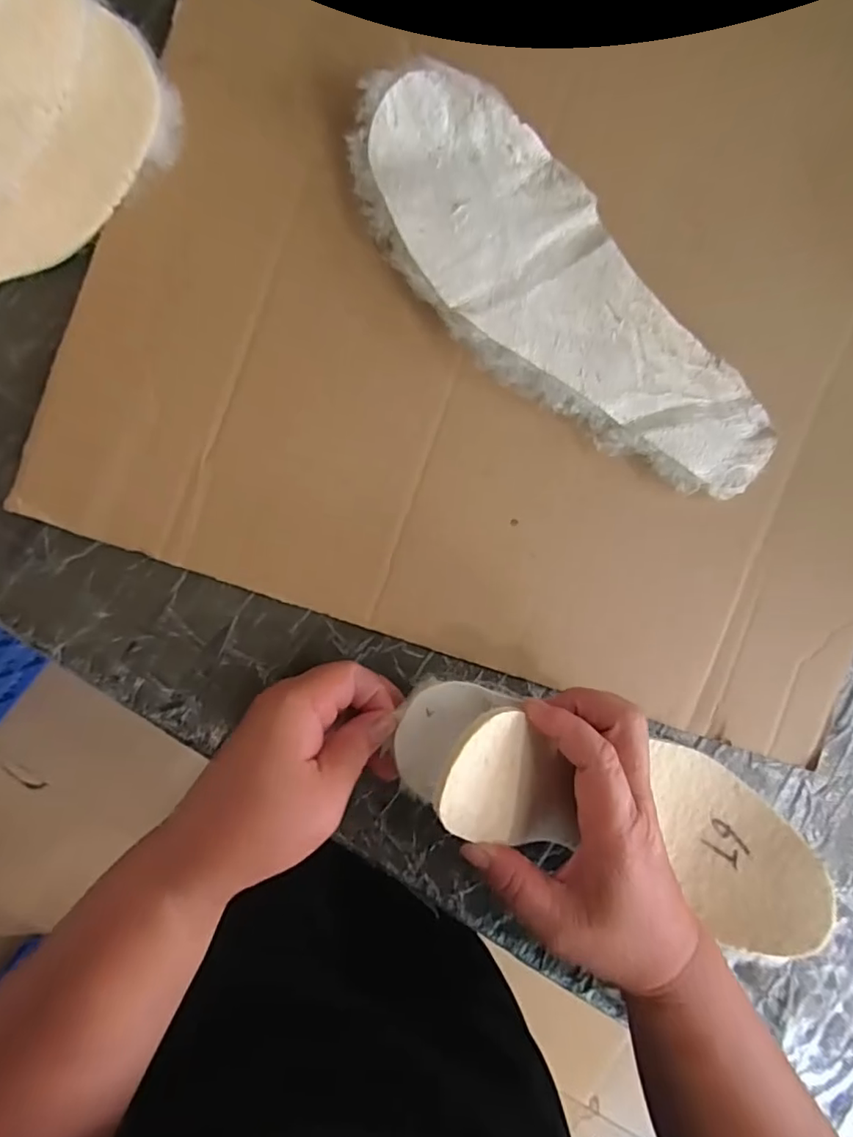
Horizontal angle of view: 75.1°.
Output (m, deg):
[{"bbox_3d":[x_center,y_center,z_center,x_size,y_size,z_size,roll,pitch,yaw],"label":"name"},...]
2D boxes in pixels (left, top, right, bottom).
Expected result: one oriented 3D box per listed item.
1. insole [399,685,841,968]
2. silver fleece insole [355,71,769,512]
[{"bbox_3d":[0.109,0.138,0.301,0.264,0.049,0.086,24,88,-16],"label":"insole"},{"bbox_3d":[0.076,-0.141,0.303,0.279,0.015,0.097,43,90,-8],"label":"silver fleece insole"}]

